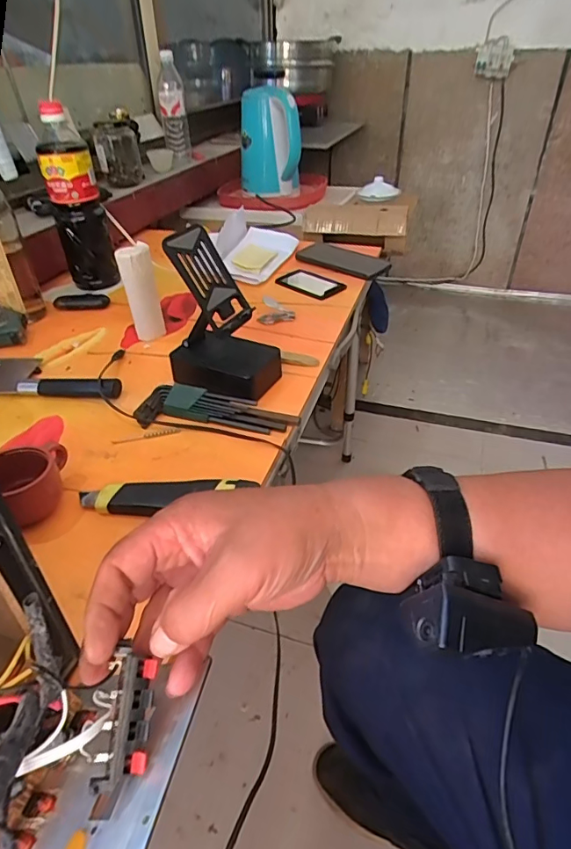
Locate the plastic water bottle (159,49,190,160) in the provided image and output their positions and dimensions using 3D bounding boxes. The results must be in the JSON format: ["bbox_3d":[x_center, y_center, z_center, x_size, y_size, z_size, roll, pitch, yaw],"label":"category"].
[{"bbox_3d":[-0.267,-0.745,1.173,0.061,0.228,0.077,-7,37,-8],"label":"plastic water bottle"}]

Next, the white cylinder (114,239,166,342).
[{"bbox_3d":[-0.195,-0.179,0.671,0.044,0.125,0.034,-10,38,-12],"label":"white cylinder"}]

